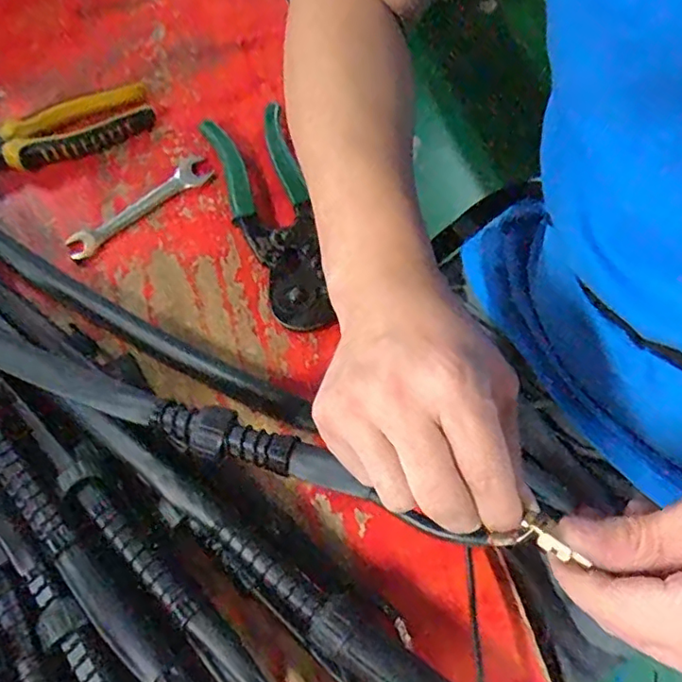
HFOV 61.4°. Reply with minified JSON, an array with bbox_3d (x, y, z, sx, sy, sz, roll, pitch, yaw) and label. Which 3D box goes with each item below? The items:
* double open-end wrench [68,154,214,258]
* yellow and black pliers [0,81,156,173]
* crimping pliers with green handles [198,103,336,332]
[{"bbox_3d":[-0.169,-0.114,0.481,0.131,0.005,0.034,-36,68,-14],"label":"double open-end wrench"},{"bbox_3d":[-0.262,-0.178,0.507,0.192,0.022,0.064,-29,66,-11],"label":"yellow and black pliers"},{"bbox_3d":[-0.056,-0.105,0.468,0.063,0.016,0.219,-17,65,-5],"label":"crimping pliers with green handles"}]

